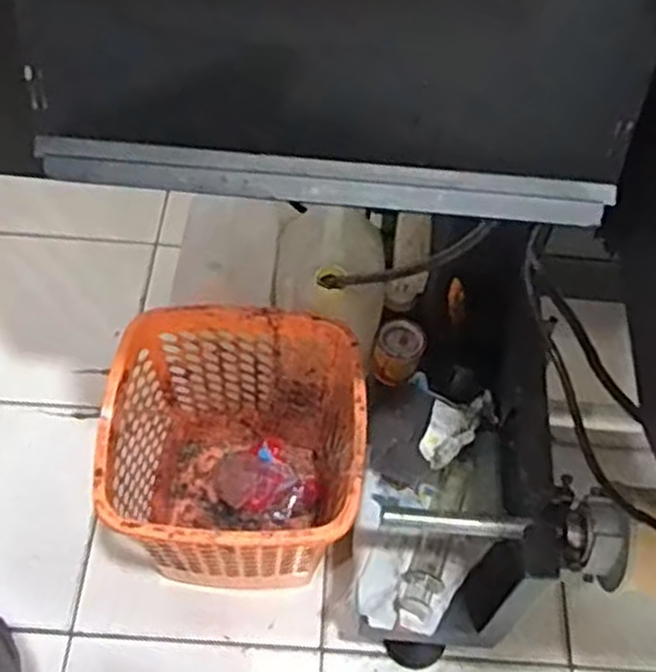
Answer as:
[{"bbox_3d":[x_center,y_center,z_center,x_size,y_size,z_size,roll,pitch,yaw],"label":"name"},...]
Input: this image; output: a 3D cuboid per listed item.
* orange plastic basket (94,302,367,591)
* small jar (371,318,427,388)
[{"bbox_3d":[-0.101,0.152,0.931,0.257,0.283,0.258,2,58,-2],"label":"orange plastic basket"},{"bbox_3d":[0.085,0.020,0.960,0.053,0.076,0.053,1,58,-2],"label":"small jar"}]

